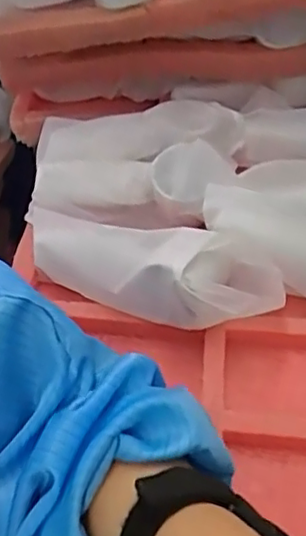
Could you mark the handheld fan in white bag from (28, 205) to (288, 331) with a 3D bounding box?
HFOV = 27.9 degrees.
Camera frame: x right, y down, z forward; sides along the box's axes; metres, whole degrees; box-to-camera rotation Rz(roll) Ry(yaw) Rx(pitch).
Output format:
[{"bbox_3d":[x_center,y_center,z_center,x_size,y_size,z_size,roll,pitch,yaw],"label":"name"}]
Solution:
[{"bbox_3d":[-0.012,-0.006,0.460,0.210,0.046,0.066,14,49,16],"label":"handheld fan in white bag"}]

